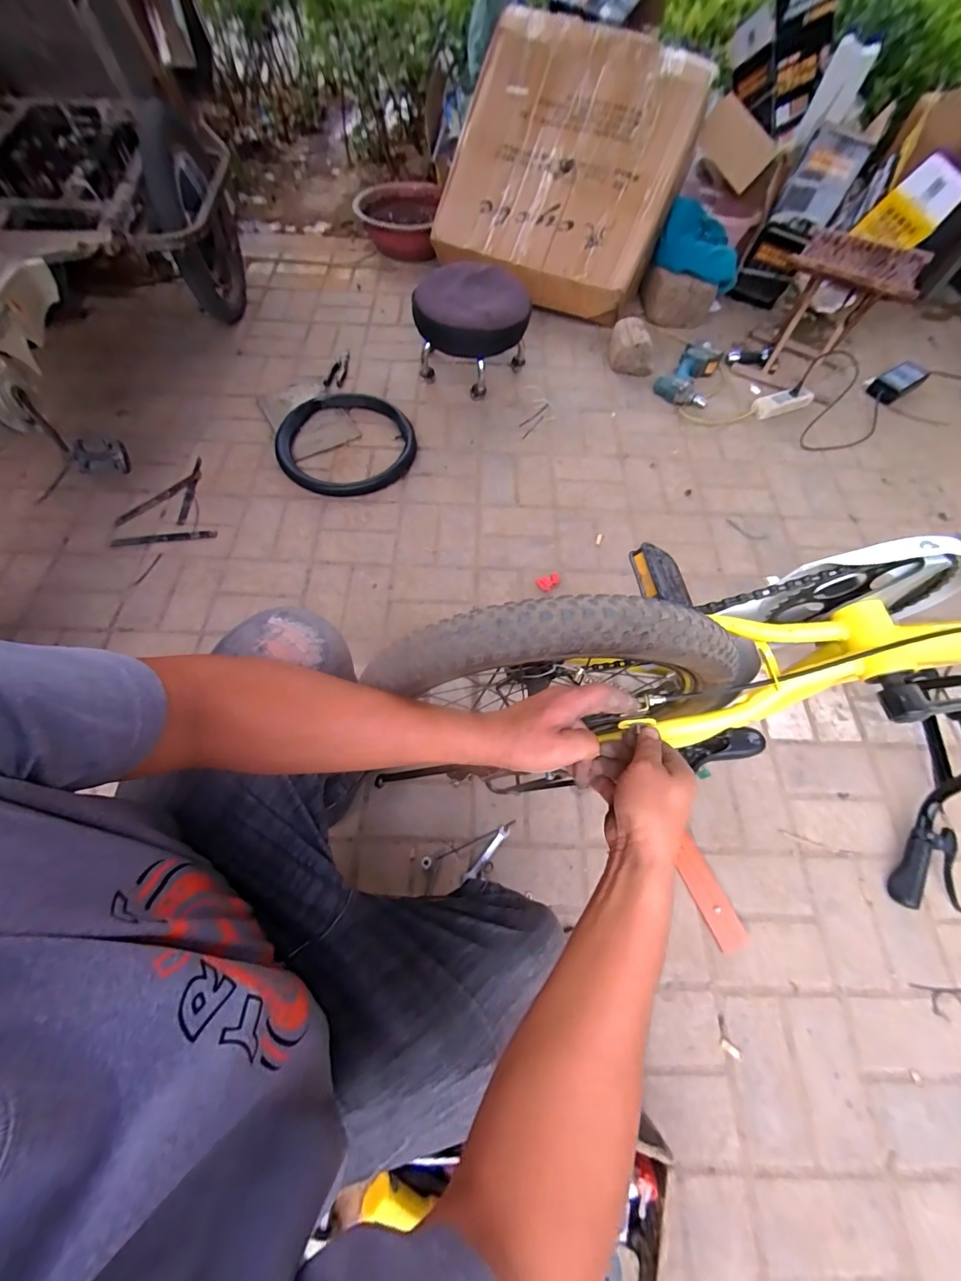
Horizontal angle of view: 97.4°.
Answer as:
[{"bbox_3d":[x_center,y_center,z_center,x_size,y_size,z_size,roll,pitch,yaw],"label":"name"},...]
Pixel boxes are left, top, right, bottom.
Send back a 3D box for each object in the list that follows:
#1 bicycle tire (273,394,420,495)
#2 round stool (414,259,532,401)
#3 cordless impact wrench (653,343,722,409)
[{"bbox_3d":[-0.372,-0.550,1.151,0.363,0.052,0.385,-23,66,-11],"label":"bicycle tire"},{"bbox_3d":[-0.026,-0.897,1.228,0.309,0.232,0.330,-2,65,-3],"label":"round stool"},{"bbox_3d":[0.634,-0.816,1.293,0.154,0.071,0.227,22,66,10],"label":"cordless impact wrench"}]

